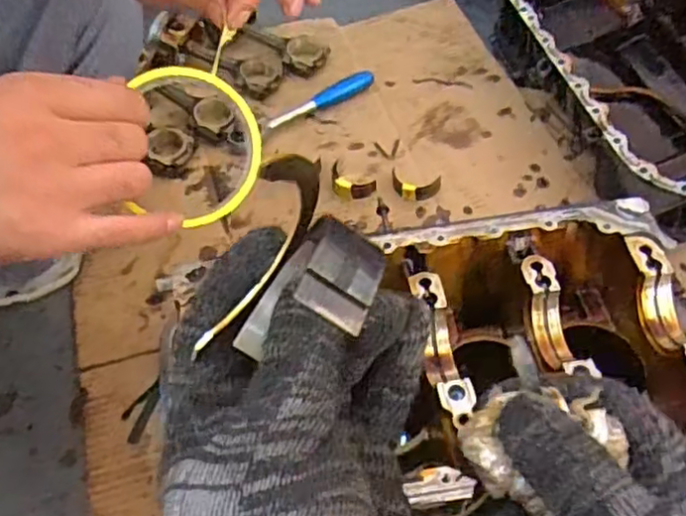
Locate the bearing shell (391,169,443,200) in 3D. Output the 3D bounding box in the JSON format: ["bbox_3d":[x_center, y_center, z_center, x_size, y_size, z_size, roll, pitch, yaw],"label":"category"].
[{"bbox_3d":[0.093,-0.094,0.880,0.065,0.019,0.040,12,54,10],"label":"bearing shell"}]

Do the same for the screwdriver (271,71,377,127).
[{"bbox_3d":[-0.033,-0.236,0.993,0.175,0.022,0.027,-27,57,-18],"label":"screwdriver"}]

